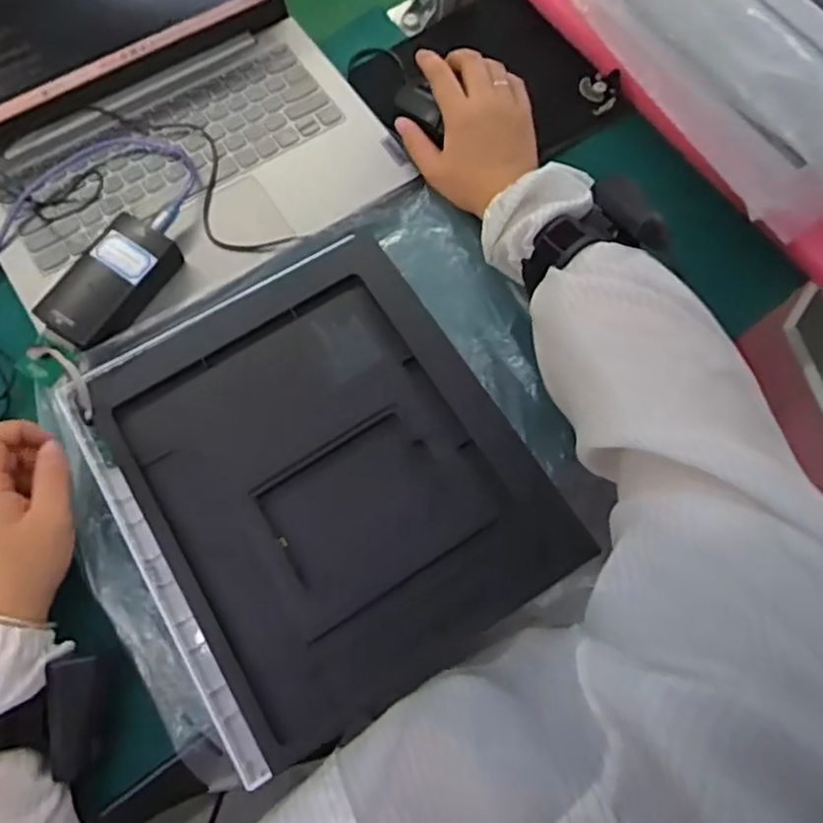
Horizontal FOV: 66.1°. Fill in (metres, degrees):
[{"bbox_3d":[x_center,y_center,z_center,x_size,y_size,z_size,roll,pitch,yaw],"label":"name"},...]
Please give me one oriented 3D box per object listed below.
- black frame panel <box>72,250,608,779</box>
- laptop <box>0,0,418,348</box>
[{"bbox_3d":[-0.062,0.041,0.441,0.268,0.025,0.299,-29,75,-11],"label":"black frame panel"},{"bbox_3d":[-0.203,-0.254,0.455,0.307,0.174,0.289,-34,76,-12],"label":"laptop"}]

